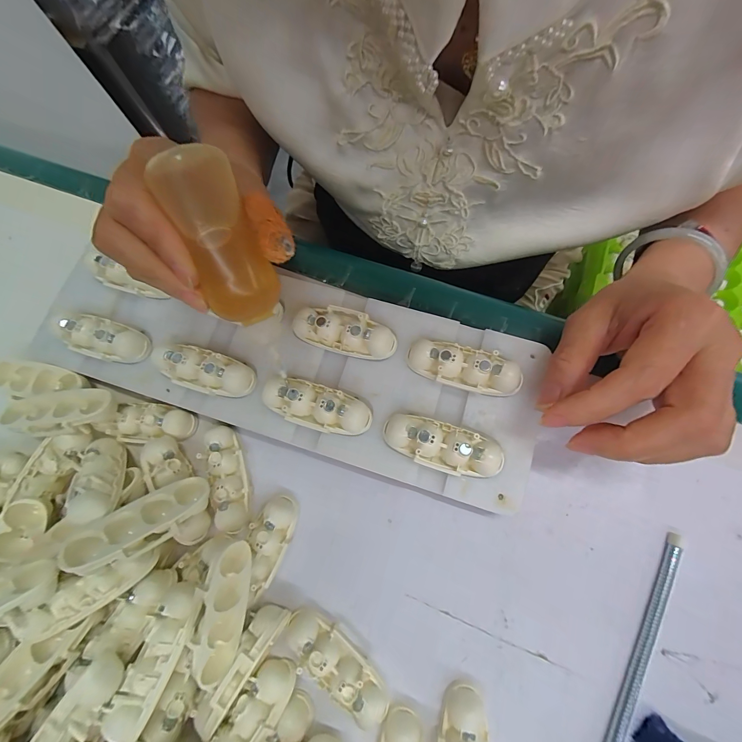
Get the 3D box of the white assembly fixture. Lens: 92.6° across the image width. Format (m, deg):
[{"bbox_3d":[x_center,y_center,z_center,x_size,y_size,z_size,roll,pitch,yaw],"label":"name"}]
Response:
[{"bbox_3d":[-0.059,-0.016,0.211,0.311,0.035,0.102,16,76,9],"label":"white assembly fixture"}]

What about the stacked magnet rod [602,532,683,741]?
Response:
[{"bbox_3d":[0.139,0.139,0.179,0.009,0.005,0.114,27,78,11],"label":"stacked magnet rod"}]

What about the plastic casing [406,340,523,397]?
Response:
[{"bbox_3d":[0.051,-0.003,0.199,0.060,0.016,0.024,16,76,9],"label":"plastic casing"}]

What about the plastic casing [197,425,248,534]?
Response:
[{"bbox_3d":[-0.086,0.063,0.210,0.022,0.013,0.061,-18,74,-1],"label":"plastic casing"}]

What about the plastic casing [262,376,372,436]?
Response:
[{"bbox_3d":[-0.031,0.020,0.200,0.060,0.016,0.024,16,76,8],"label":"plastic casing"}]

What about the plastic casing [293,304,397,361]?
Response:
[{"bbox_3d":[-0.015,-0.025,0.209,0.060,0.015,0.026,15,76,8],"label":"plastic casing"}]

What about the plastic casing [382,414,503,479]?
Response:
[{"bbox_3d":[0.037,0.040,0.189,0.061,0.016,0.024,19,77,9],"label":"plastic casing"}]

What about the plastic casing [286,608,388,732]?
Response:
[{"bbox_3d":[-0.019,0.152,0.182,0.062,0.012,0.023,41,81,14],"label":"plastic casing"}]

